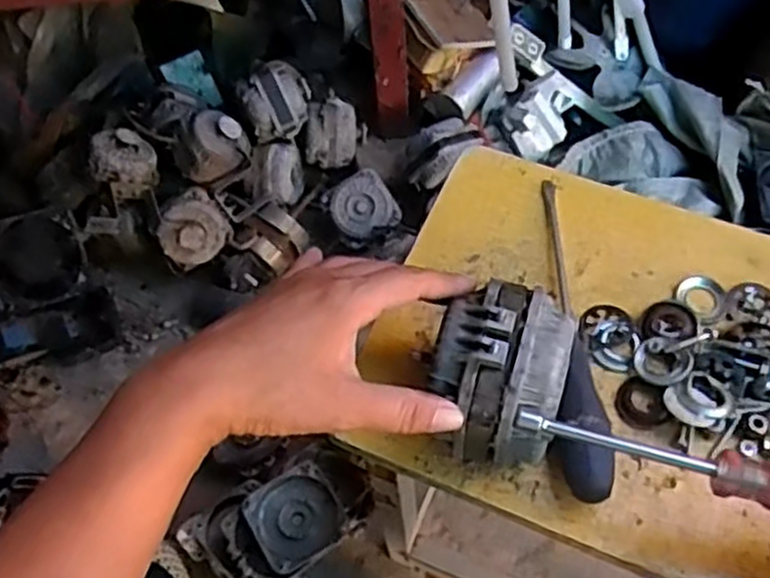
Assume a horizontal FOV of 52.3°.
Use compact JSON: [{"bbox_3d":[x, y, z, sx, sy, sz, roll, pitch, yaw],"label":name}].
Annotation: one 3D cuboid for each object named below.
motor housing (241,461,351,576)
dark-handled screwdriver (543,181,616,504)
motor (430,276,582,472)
[{"bbox_3d":[-0.086,0.220,0.756,0.082,0.026,0.082,-32,63,-16],"label":"motor housing"},{"bbox_3d":[0.108,0.018,0.471,0.031,0.029,0.218,-1,59,2],"label":"dark-handled screwdriver"},{"bbox_3d":[0.062,0.050,0.422,0.066,0.088,0.075,14,61,12],"label":"motor"}]

